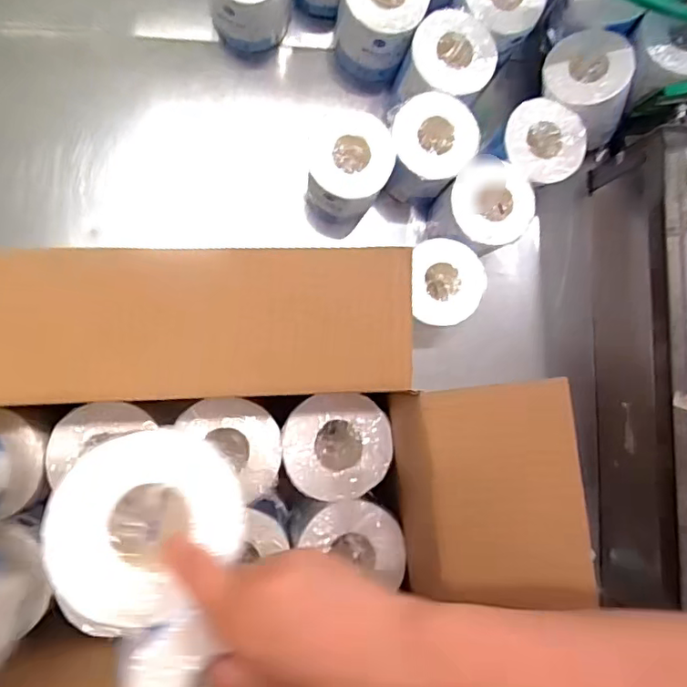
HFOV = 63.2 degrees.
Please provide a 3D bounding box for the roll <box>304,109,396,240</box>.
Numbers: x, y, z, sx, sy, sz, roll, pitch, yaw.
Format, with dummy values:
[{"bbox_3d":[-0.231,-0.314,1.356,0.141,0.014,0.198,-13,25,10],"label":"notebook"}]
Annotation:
[{"bbox_3d":[-0.002,-0.202,0.688,0.097,0.153,0.107,27,85,-6],"label":"roll"}]

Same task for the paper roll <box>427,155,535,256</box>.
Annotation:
[{"bbox_3d":[0.161,-0.160,0.671,0.097,0.087,0.094,0,89,-8],"label":"paper roll"}]

